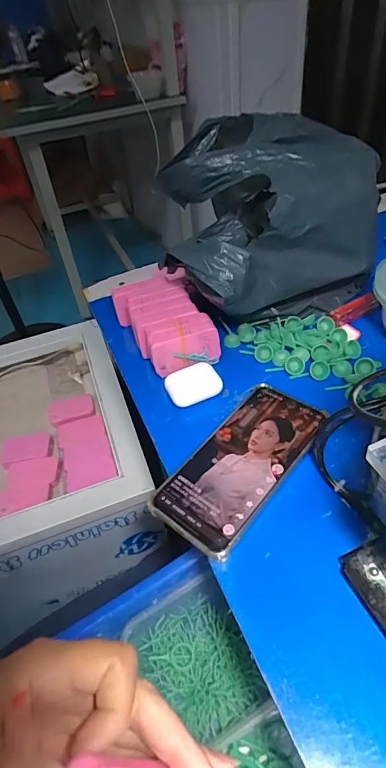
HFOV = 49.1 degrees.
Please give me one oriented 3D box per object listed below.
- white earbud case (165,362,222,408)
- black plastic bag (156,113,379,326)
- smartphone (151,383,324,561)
[{"bbox_3d":[0.000,0.001,0.424,0.051,0.023,0.037,-17,44,-9],"label":"white earbud case"},{"bbox_3d":[0.076,-0.186,0.489,0.244,0.167,0.213,-24,46,-17],"label":"black plastic bag"},{"bbox_3d":[0.043,0.065,0.356,0.076,0.015,0.161,29,55,33],"label":"smartphone"}]

